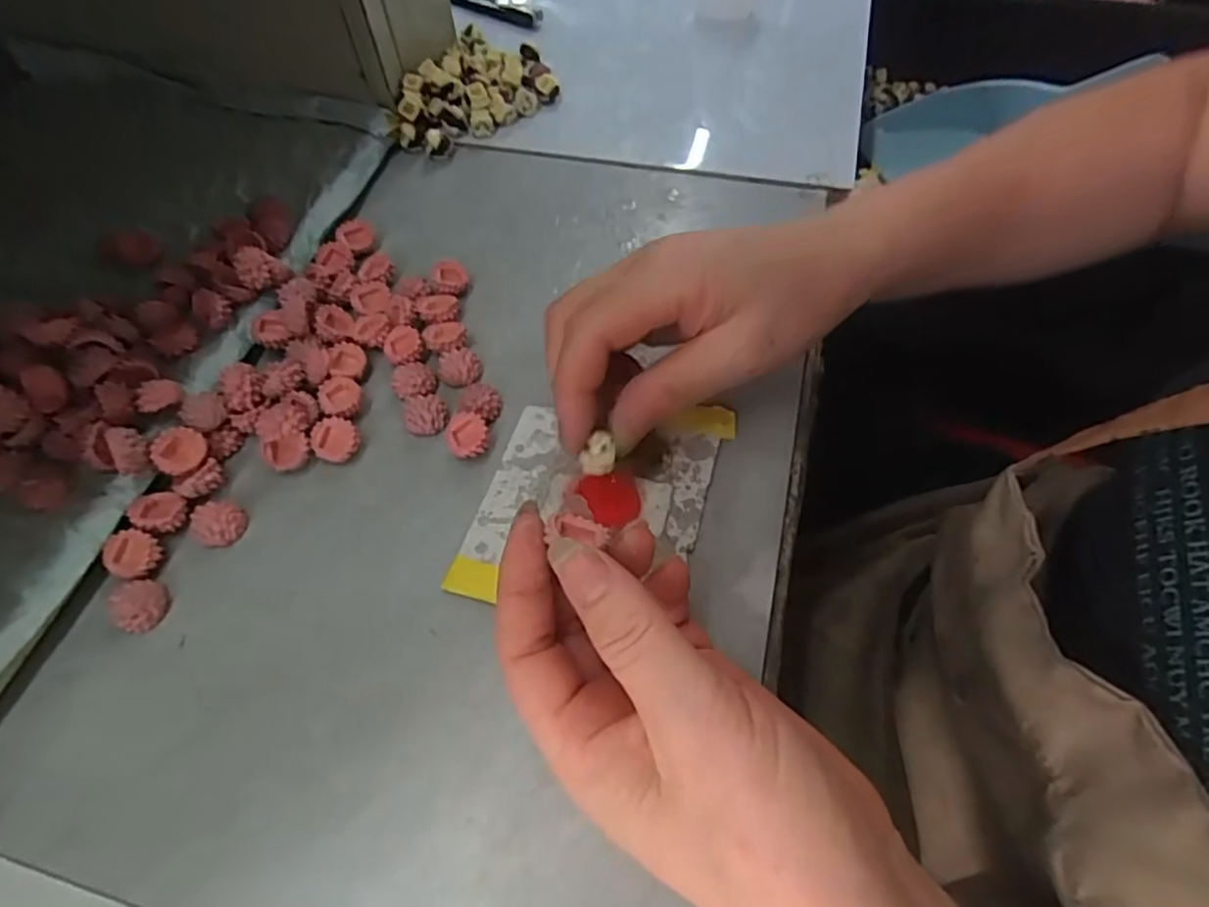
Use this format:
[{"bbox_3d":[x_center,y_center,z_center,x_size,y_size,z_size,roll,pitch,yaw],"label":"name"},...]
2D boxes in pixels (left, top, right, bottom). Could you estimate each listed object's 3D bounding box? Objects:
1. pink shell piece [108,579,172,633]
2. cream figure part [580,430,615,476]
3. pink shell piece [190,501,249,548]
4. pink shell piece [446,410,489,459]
[{"bbox_3d":[-0.181,0.058,0.252,0.019,0.011,0.019,0,58,0],"label":"pink shell piece"},{"bbox_3d":[-0.002,0.000,0.244,0.013,0.009,0.014,4,58,3],"label":"cream figure part"},{"bbox_3d":[-0.161,0.029,0.271,0.018,0.010,0.019,0,58,0],"label":"pink shell piece"},{"bbox_3d":[-0.061,-0.008,0.289,0.018,0.011,0.022,-18,60,-11],"label":"pink shell piece"}]

